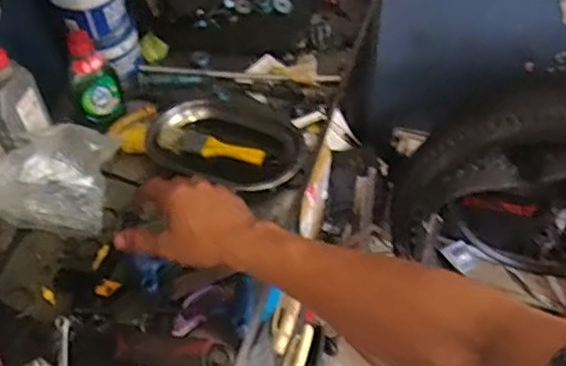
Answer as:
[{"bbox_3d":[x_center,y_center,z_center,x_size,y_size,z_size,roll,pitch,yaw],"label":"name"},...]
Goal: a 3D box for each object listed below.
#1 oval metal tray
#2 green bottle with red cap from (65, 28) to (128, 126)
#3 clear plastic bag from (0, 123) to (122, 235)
[{"bbox_3d":[-0.076,-0.064,0.840,0.226,0.040,0.153,20,55,19],"label":"oval metal tray"},{"bbox_3d":[-0.272,-0.154,0.846,0.066,0.144,0.060,-17,52,-10],"label":"green bottle with red cap"},{"bbox_3d":[-0.302,-0.014,0.782,0.135,0.078,0.147,3,52,6],"label":"clear plastic bag"}]

